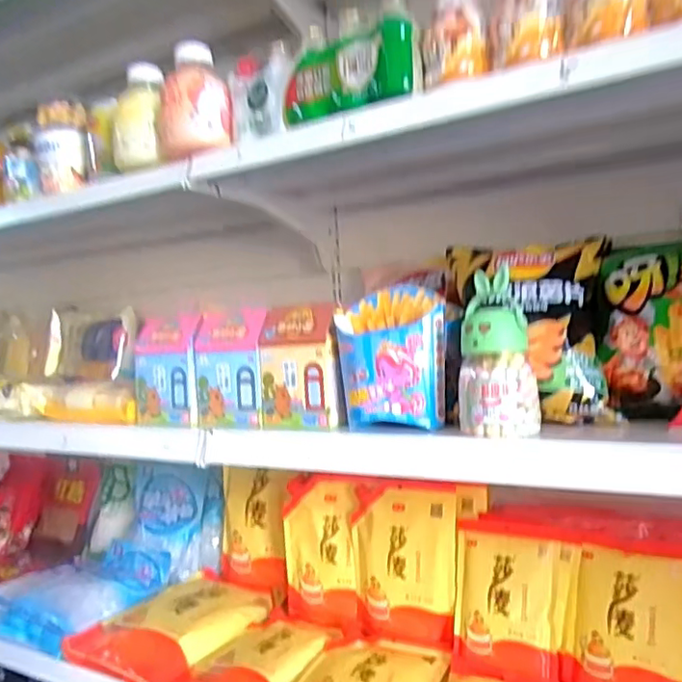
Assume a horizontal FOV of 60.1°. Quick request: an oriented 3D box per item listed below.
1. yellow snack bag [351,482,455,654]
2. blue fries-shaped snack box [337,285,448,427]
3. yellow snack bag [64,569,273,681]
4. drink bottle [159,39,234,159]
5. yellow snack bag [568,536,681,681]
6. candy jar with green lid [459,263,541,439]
[{"bbox_3d":[0.077,0.270,0.728,0.134,0.177,0.050,-3,1,32],"label":"yellow snack bag"},{"bbox_3d":[0.049,0.016,0.579,0.103,0.125,0.080,-3,1,3],"label":"blue fries-shaped snack box"},{"bbox_3d":[-0.206,0.373,0.788,0.179,0.037,0.256,-3,1,30],"label":"yellow snack bag"},{"bbox_3d":[-0.156,-0.256,0.629,0.071,0.113,0.057,-3,1,-22],"label":"drink bottle"},{"bbox_3d":[0.299,0.288,0.608,0.114,0.164,0.046,-2,-20,34],"label":"yellow snack bag"},{"bbox_3d":[0.133,0.011,0.507,0.064,0.129,0.063,-3,1,13],"label":"candy jar with green lid"}]

